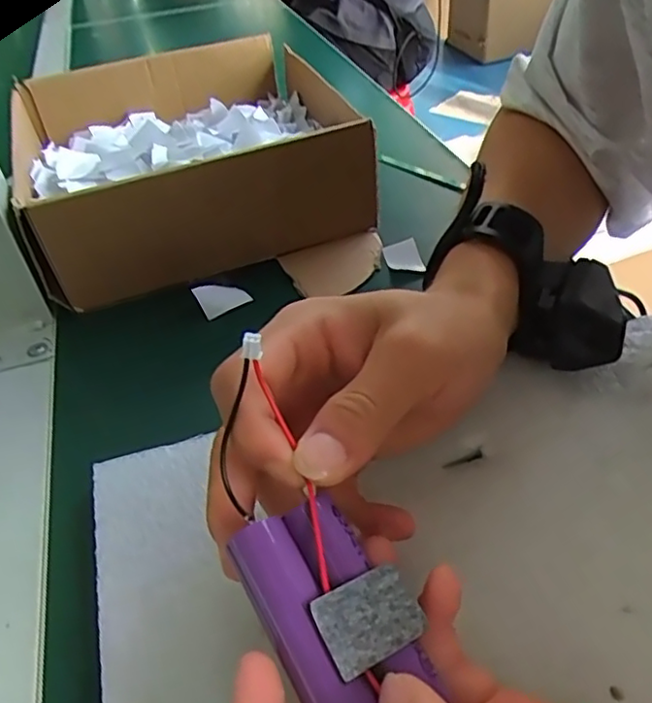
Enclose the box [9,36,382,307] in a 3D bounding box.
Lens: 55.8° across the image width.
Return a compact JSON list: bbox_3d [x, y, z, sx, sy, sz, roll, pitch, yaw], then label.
[{"bbox_3d":[-0.099,-0.143,0.430,0.214,0.075,0.265,-14,43,-7],"label":"box"}]

